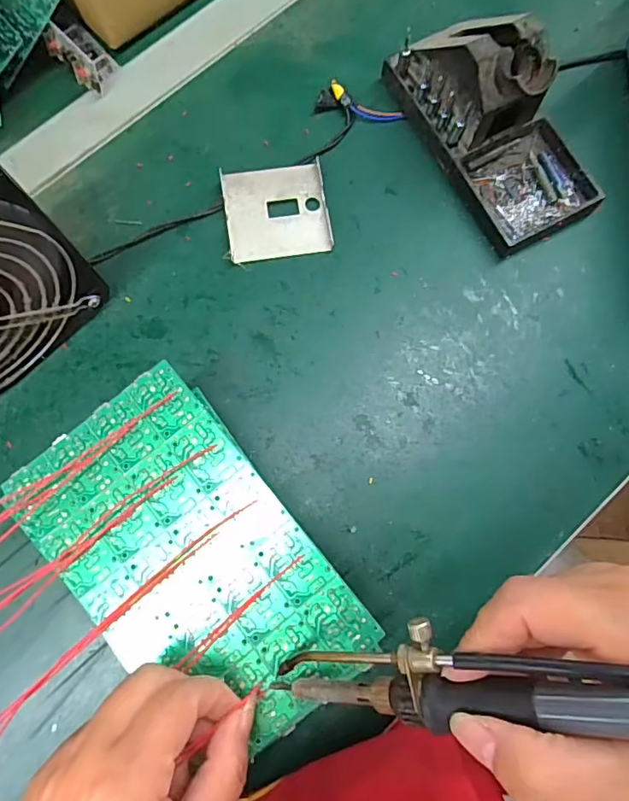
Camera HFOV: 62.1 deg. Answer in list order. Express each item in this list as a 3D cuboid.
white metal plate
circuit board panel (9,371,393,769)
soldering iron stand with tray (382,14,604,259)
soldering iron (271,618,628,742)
[{"bbox_3d":[-0.026,-0.129,0.355,0.068,0.009,0.065,-8,77,-2],"label":"white metal plate"},{"bbox_3d":[-0.061,0.076,0.256,0.105,0.004,0.174,-39,80,-8],"label":"circuit board panel"},{"bbox_3d":[0.121,-0.187,0.333,0.079,0.071,0.159,-29,79,-6],"label":"soldering iron stand with tray"},{"bbox_3d":[0.065,0.093,0.176,0.205,0.022,0.032,-16,74,34],"label":"soldering iron"}]

